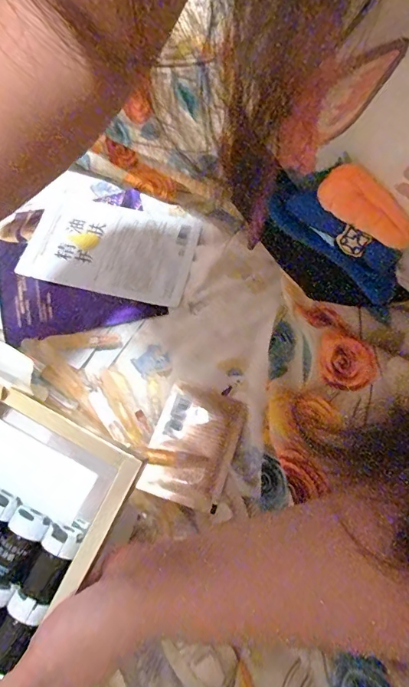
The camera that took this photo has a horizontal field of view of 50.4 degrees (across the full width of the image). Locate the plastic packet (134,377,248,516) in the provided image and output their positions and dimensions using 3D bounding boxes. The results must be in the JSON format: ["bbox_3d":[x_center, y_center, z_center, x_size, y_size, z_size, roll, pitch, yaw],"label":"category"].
[{"bbox_3d":[-0.010,0.085,0.369,0.069,0.019,0.096,17,69,9],"label":"plastic packet"}]

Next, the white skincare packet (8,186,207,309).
[{"bbox_3d":[-0.094,-0.099,0.445,0.162,0.004,0.103,14,67,3],"label":"white skincare packet"}]

